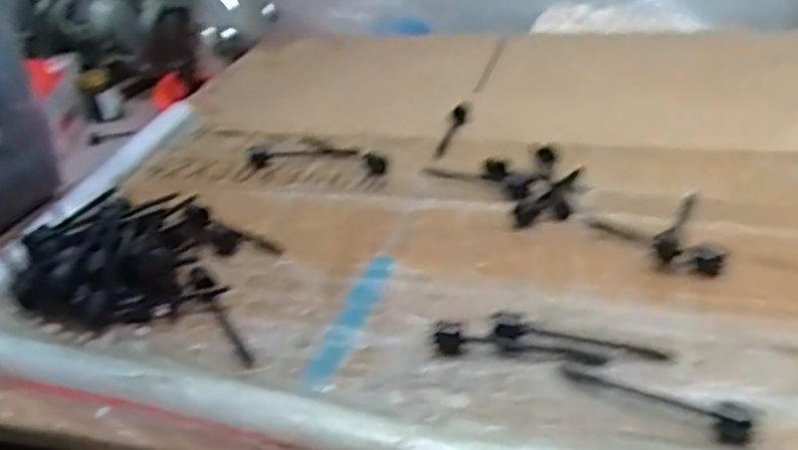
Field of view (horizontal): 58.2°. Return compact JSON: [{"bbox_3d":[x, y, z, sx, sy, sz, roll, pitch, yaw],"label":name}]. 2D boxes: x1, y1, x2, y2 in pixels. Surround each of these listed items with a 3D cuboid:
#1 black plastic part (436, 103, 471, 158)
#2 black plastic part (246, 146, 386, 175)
[{"bbox_3d":[0.046,-0.080,0.589,0.010,0.013,0.094,4,33,17],"label":"black plastic part"},{"bbox_3d":[-0.062,-0.054,0.554,0.115,0.016,0.030,5,33,19],"label":"black plastic part"}]

